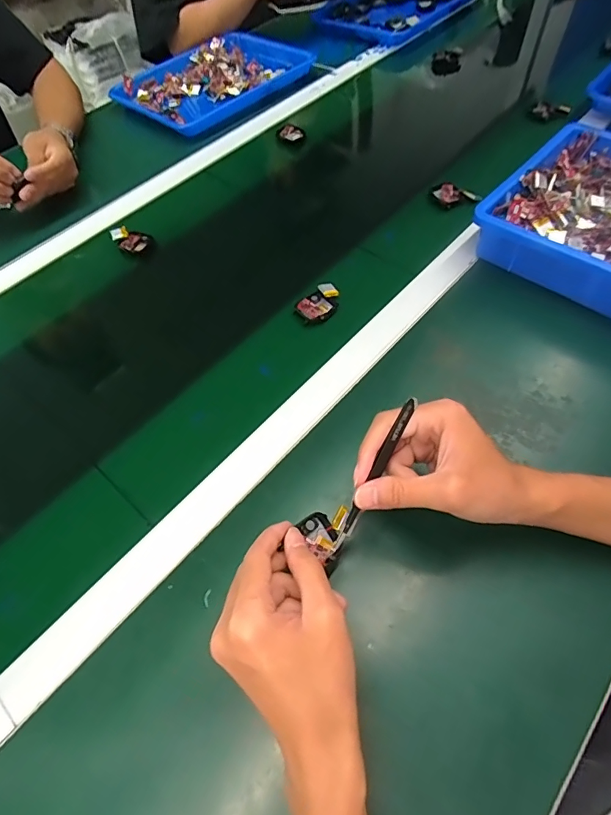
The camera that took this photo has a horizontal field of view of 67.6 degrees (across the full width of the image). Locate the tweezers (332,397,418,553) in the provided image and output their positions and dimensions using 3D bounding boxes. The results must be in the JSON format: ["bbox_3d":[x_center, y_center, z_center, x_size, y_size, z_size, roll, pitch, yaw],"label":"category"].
[{"bbox_3d":[0.049,0.050,0.328,0.007,0.008,0.126,30,99,20],"label":"tweezers"}]

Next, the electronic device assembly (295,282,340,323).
[{"bbox_3d":[0.018,-0.121,0.530,0.055,0.010,0.041,-37,62,-18],"label":"electronic device assembly"}]

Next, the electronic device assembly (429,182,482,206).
[{"bbox_3d":[0.206,-0.292,0.627,0.062,0.015,0.028,23,62,17],"label":"electronic device assembly"}]

